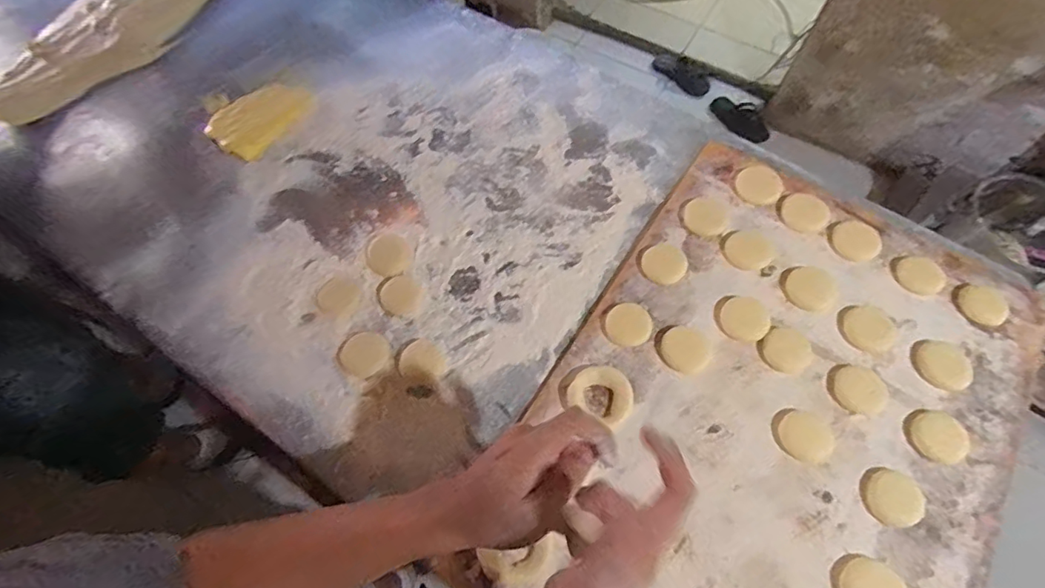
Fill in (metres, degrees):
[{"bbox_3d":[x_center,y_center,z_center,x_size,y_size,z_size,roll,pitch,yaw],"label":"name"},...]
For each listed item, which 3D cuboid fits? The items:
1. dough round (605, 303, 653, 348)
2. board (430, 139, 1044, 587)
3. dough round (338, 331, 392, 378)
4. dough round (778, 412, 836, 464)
[{"bbox_3d":[0.116,0.034,0.568,0.049,0.006,0.049,3,66,1],"label":"dough round"},{"bbox_3d":[0.256,0.125,0.525,0.412,0.030,0.600,31,66,14],"label":"board"},{"bbox_3d":[-0.171,0.065,0.560,0.051,0.004,0.050,0,65,0],"label":"dough round"},{"bbox_3d":[0.280,0.141,0.512,0.046,0.005,0.049,0,65,0],"label":"dough round"}]

